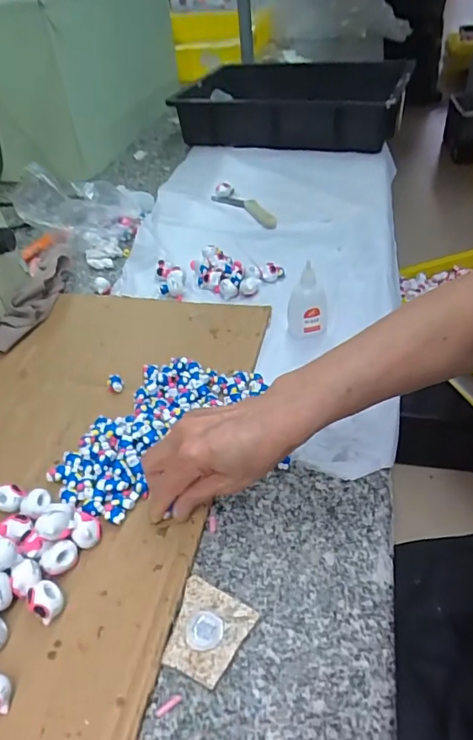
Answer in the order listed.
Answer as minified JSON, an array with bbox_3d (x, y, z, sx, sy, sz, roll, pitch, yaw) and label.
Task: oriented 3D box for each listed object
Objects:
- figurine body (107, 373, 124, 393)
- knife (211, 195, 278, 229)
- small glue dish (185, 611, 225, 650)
[{"bbox_3d":[-0.126,0.013,0.520,0.016,0.011,0.019,-13,44,-10],"label":"figurine body"},{"bbox_3d":[0.017,-0.260,0.810,0.035,0.015,0.164,-27,47,-23],"label":"knife"},{"bbox_3d":[-0.022,0.177,0.340,0.025,0.005,0.023,-2,43,2],"label":"small glue dish"}]

